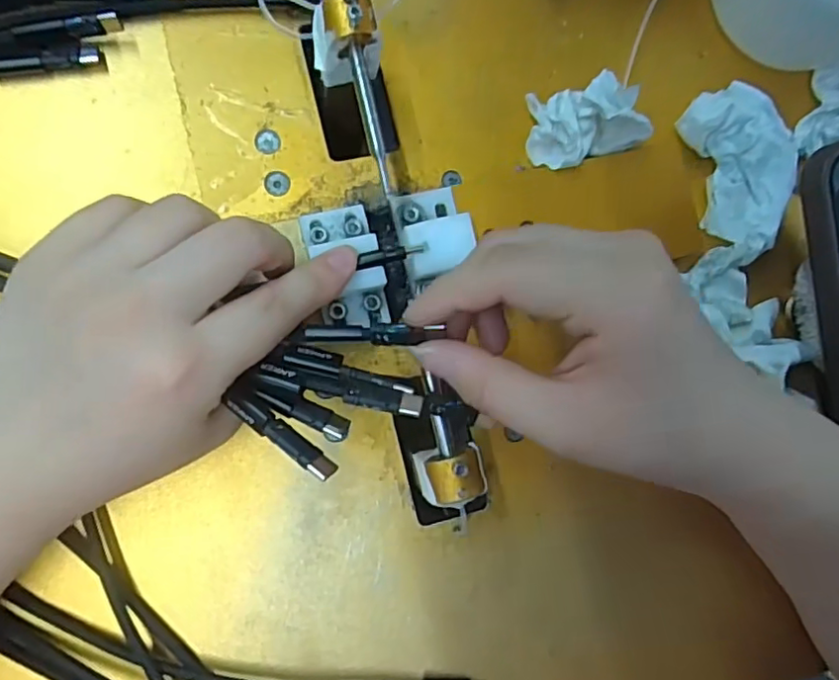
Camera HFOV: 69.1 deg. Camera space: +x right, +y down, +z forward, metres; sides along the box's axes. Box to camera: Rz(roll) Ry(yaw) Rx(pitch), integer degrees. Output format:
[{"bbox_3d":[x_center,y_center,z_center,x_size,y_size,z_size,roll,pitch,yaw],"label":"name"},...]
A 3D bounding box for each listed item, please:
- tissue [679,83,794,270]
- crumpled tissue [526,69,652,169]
[{"bbox_3d":[0.145,-0.076,0.268,0.044,0.022,0.074,-20,89,-9],"label":"tissue"},{"bbox_3d":[0.070,-0.093,0.255,0.046,0.034,0.032,-19,89,-9],"label":"crumpled tissue"}]

